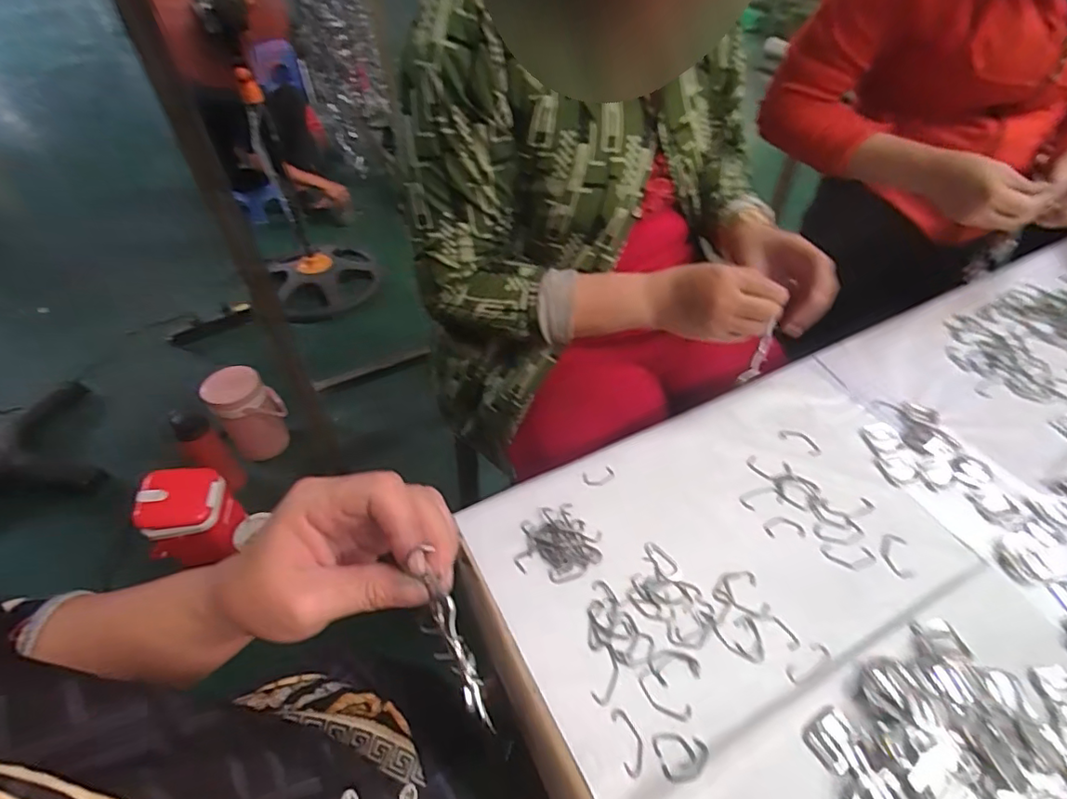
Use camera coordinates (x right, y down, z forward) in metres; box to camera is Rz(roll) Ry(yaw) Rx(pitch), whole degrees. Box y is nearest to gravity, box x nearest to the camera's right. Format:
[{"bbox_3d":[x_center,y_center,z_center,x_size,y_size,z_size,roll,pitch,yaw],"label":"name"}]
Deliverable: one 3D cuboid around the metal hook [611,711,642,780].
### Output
[{"bbox_3d":[0.067,0.237,0.373,0.016,0.004,0.041,-9,47,-8],"label":"metal hook"}]

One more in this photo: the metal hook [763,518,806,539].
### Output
[{"bbox_3d":[0.228,0.117,0.490,0.035,0.004,0.020,-1,47,-1],"label":"metal hook"}]

